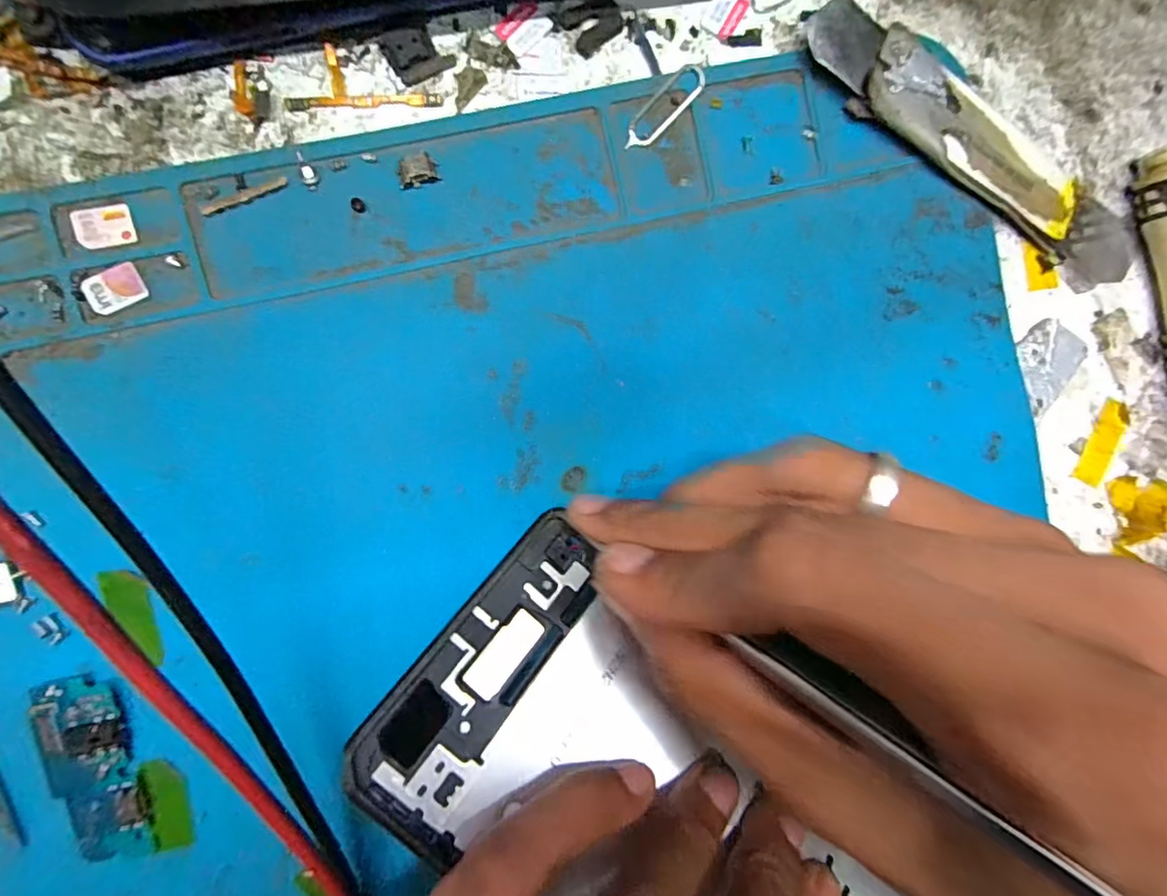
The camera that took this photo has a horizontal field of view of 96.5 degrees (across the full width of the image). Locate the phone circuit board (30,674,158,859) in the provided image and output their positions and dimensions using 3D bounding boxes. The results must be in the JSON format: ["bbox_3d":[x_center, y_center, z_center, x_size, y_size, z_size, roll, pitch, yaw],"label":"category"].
[{"bbox_3d":[-0.116,0.076,0.123,0.018,0.004,0.045,-12,94,-6],"label":"phone circuit board"}]

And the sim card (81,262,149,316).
[{"bbox_3d":[-0.108,-0.037,0.120,0.012,0.004,0.009,-33,101,-13],"label":"sim card"}]

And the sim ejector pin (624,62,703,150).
[{"bbox_3d":[0.020,-0.086,0.131,0.008,0.004,0.026,44,93,-13],"label":"sim ejector pin"}]

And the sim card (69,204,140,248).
[{"bbox_3d":[-0.110,-0.051,0.119,0.012,0.004,0.009,-13,95,-12],"label":"sim card"}]

